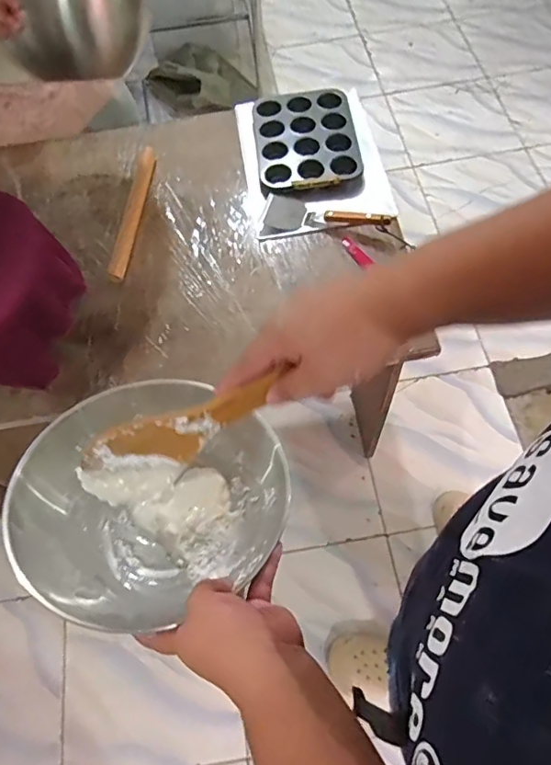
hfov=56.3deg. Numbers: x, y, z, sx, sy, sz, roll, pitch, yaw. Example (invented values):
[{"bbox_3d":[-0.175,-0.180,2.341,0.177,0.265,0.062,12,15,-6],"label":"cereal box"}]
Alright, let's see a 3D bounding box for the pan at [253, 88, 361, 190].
[{"bbox_3d":[0.058,-0.472,0.981,0.184,0.028,0.272,-5,63,1],"label":"pan"}]

